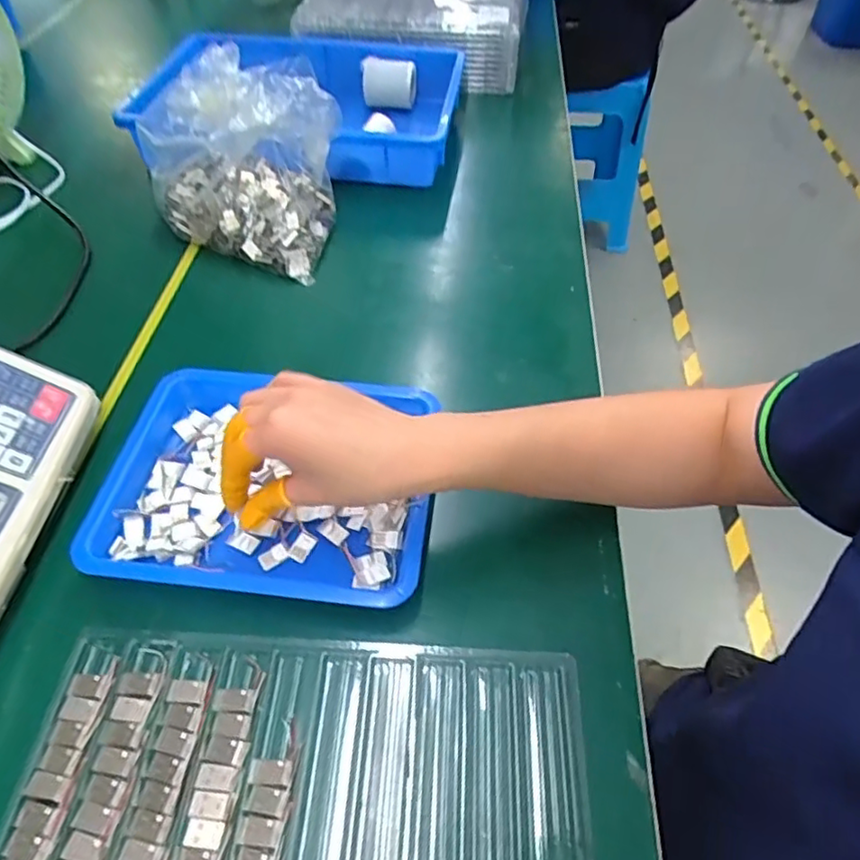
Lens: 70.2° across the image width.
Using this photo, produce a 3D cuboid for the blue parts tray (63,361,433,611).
[{"bbox_3d":[-0.110,0.034,0.424,0.221,0.028,0.171,6,51,4],"label":"blue parts tray"}]

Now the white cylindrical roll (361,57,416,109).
[{"bbox_3d":[-0.051,-0.451,0.793,0.066,0.059,0.055,6,51,4],"label":"white cylindrical roll"}]

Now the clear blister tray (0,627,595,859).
[{"bbox_3d":[-0.065,0.189,0.314,0.290,0.008,0.161,3,51,1],"label":"clear blister tray"}]

